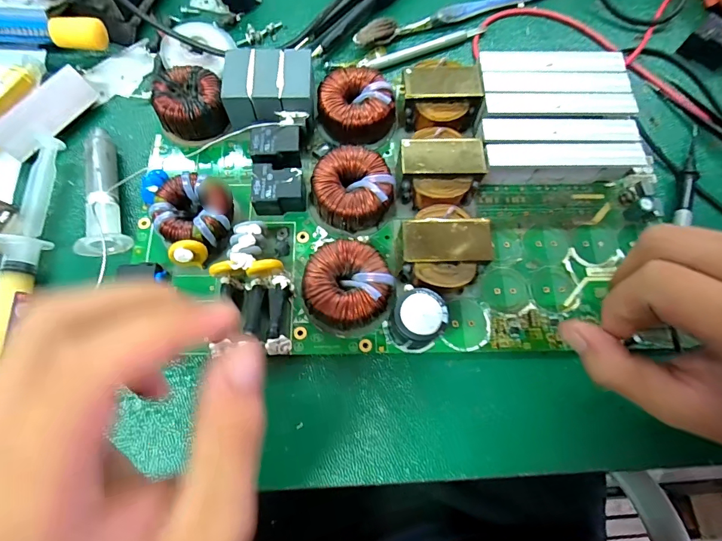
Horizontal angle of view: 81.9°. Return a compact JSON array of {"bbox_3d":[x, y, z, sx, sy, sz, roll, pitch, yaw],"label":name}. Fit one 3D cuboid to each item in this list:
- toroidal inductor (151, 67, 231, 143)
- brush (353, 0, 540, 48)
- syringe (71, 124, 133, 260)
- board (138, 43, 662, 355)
[{"bbox_3d":[-0.114,-0.111,0.283,0.042,0.029,0.042,-12,72,-5],"label":"toroidal inductor"},{"bbox_3d":[0.079,-0.204,0.327,0.175,0.018,0.013,-22,74,-6],"label":"brush"},{"bbox_3d":[-0.169,-0.052,0.269,0.024,0.019,0.089,-14,72,-6],"label":"syringe"},{"bbox_3d":[0.024,-0.049,0.260,0.310,0.035,0.189,-2,71,-1],"label":"board"}]

